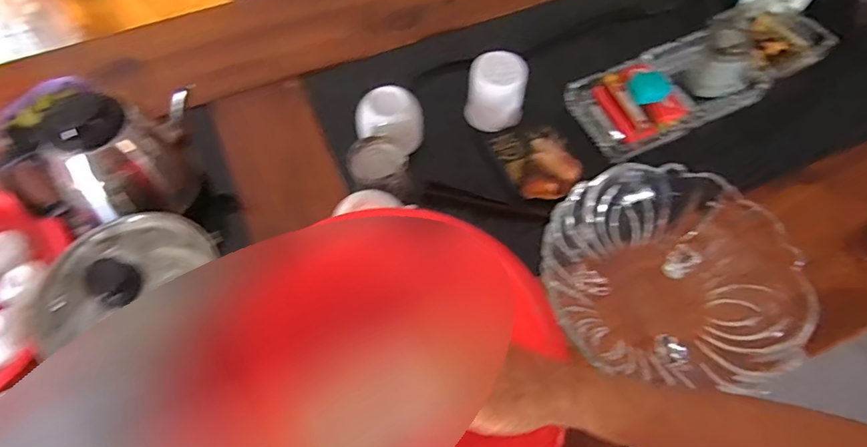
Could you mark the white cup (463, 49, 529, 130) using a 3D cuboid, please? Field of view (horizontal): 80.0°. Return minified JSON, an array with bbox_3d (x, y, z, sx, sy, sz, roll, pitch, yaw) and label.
[{"bbox_3d":[0.079,-0.165,0.654,0.068,0.076,0.065,0,62,0],"label":"white cup"}]

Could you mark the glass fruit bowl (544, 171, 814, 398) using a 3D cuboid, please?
[{"bbox_3d":[0.225,0.057,0.517,0.232,0.106,0.199,15,63,8],"label":"glass fruit bowl"}]

